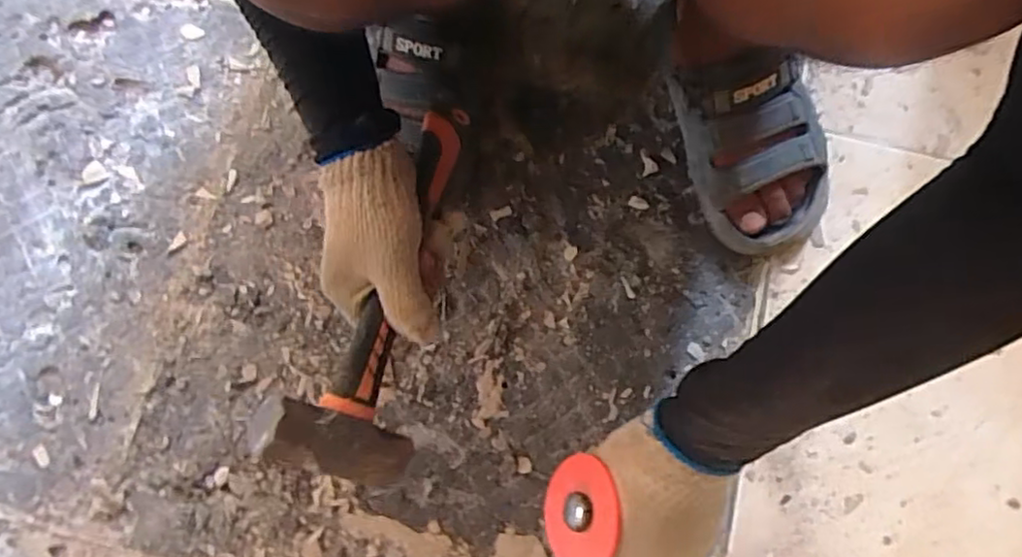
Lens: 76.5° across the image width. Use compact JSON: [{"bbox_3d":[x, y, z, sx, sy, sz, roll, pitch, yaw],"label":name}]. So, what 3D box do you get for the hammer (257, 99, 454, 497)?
[{"bbox_3d":[-0.089,0.001,0.447,0.090,0.055,0.262,11,71,4],"label":"hammer"}]

